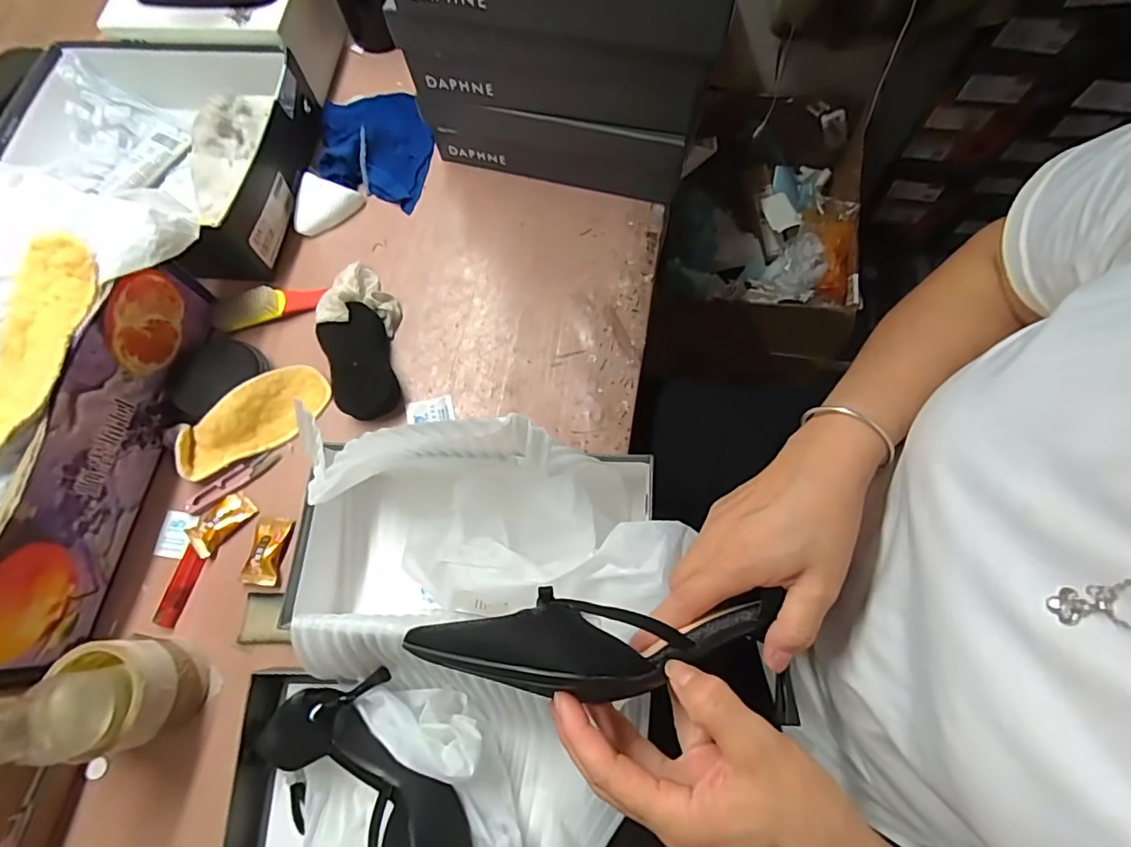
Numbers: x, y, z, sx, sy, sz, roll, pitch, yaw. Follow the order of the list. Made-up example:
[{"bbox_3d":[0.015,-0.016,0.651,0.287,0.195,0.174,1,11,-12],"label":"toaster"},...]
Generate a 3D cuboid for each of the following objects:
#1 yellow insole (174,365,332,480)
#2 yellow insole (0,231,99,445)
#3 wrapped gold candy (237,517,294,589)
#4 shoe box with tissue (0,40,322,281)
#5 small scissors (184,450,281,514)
[{"bbox_3d":[-0.327,-0.005,0.576,0.159,0.015,0.067,-30,113,-17],"label":"yellow insole"},{"bbox_3d":[-0.451,-0.065,0.459,0.066,0.023,0.199,10,73,6],"label":"yellow insole"},{"bbox_3d":[-0.294,0.124,0.541,0.038,0.010,0.065,7,73,5],"label":"wrapped gold candy"},{"bbox_3d":[-0.484,-0.319,0.654,0.333,0.094,0.261,10,73,6],"label":"shoe box with tissue"},{"bbox_3d":[-0.346,0.059,0.572,0.102,0.009,0.021,-33,74,-8],"label":"small scissors"}]

